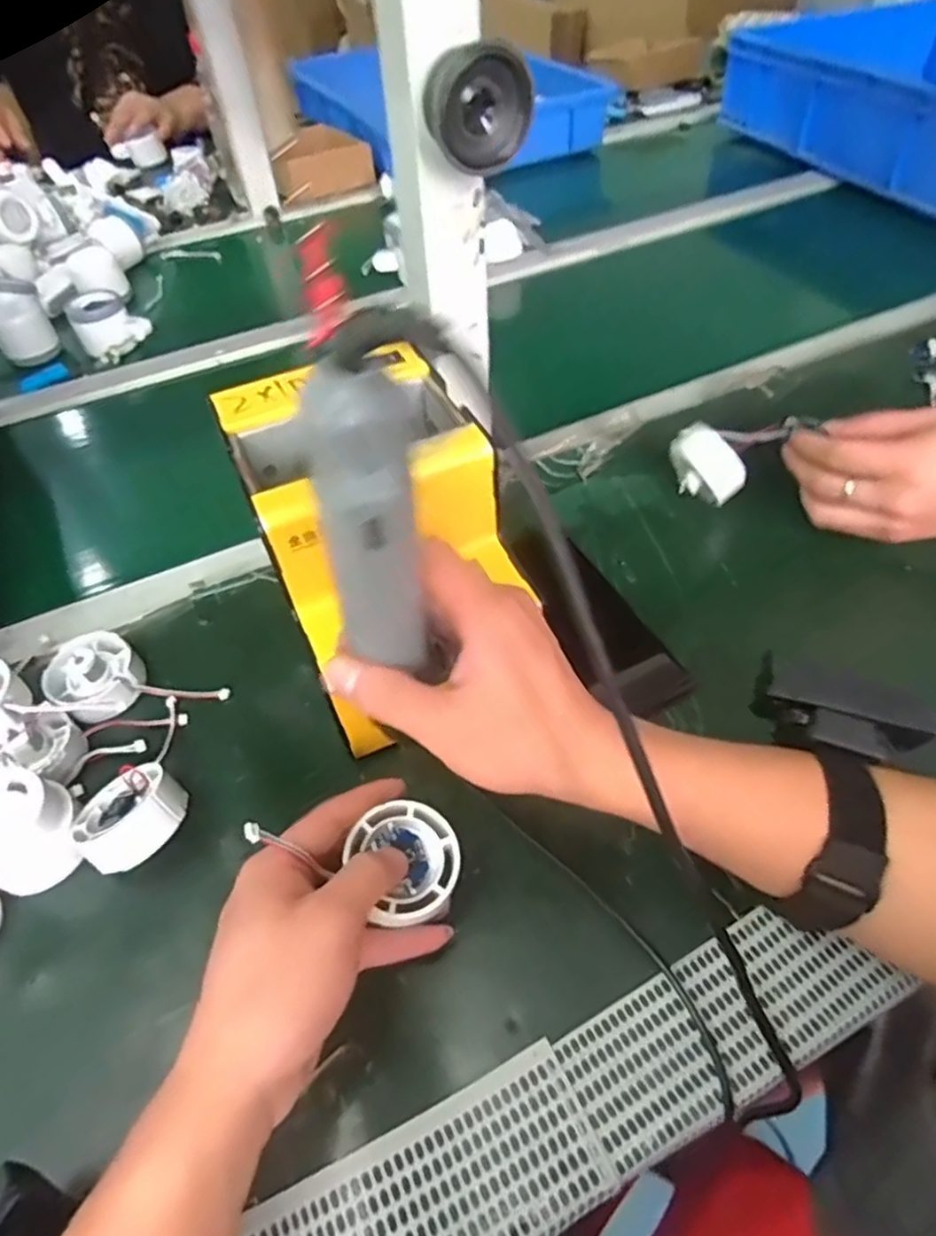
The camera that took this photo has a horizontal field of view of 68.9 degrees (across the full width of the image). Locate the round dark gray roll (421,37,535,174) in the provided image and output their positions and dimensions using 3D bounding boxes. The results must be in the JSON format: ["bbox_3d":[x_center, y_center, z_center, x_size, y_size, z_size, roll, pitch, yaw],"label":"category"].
[{"bbox_3d":[0.005,-0.257,0.343,0.055,0.044,0.035,-2,50,3],"label":"round dark gray roll"}]

